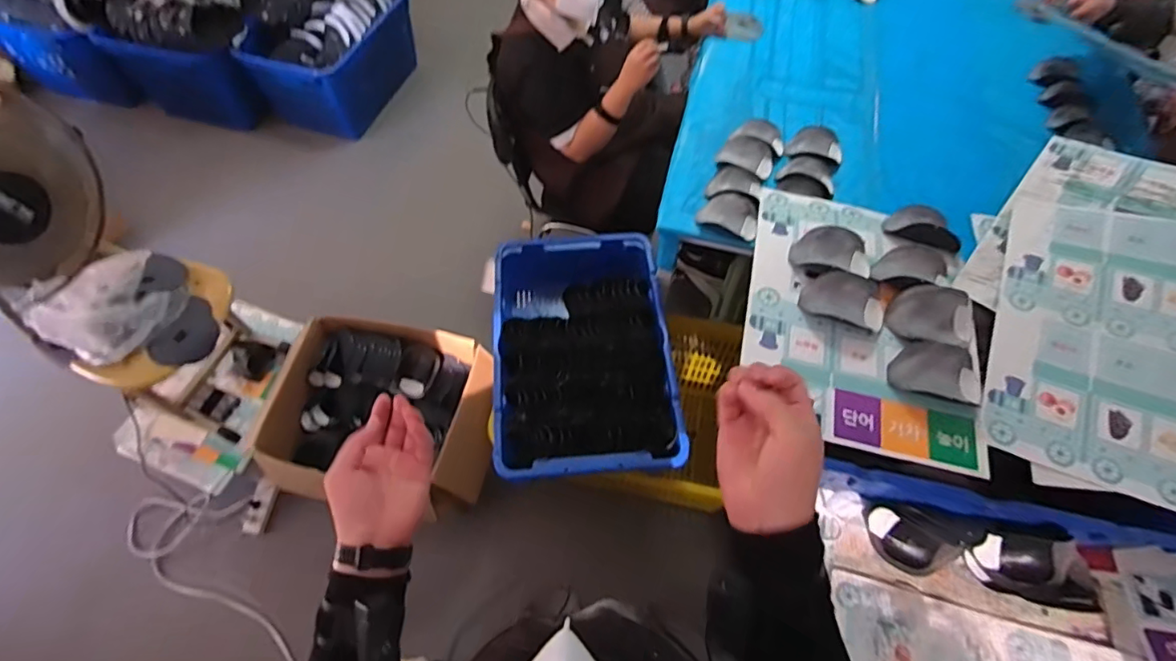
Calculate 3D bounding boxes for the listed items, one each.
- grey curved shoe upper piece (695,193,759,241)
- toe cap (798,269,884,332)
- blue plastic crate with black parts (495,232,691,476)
[{"bbox_3d":[0.337,-0.273,1.285,0.144,0.032,0.099,29,63,15],"label":"grey curved shoe upper piece"},{"bbox_3d":[0.453,-0.059,0.968,0.136,0.030,0.088,15,60,8],"label":"toe cap"},{"bbox_3d":[-0.015,0.057,1.432,0.438,0.158,0.675,-4,60,-3],"label":"blue plastic crate with black parts"}]

